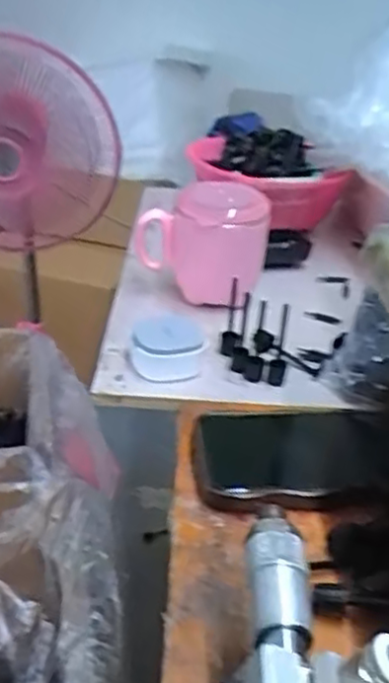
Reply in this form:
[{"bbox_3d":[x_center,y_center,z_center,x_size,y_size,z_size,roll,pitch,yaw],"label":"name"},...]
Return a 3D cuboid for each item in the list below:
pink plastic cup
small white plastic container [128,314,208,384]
[{"bbox_3d":[0.005,-0.084,0.583,0.108,0.095,0.071,2,29,-4],"label":"pink plastic cup"},{"bbox_3d":[-0.022,0.003,0.501,0.054,0.033,0.050,-5,30,-15],"label":"small white plastic container"}]

